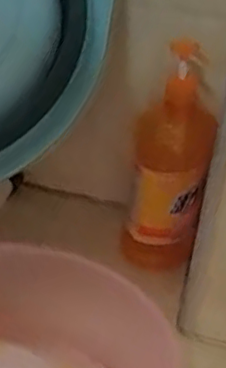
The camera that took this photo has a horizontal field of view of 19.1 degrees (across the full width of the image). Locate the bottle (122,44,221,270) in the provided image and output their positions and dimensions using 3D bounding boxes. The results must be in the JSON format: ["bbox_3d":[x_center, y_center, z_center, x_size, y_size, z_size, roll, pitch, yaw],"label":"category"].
[{"bbox_3d":[0.070,-0.024,0.806,0.091,0.272,0.097,11,29,7],"label":"bottle"}]

